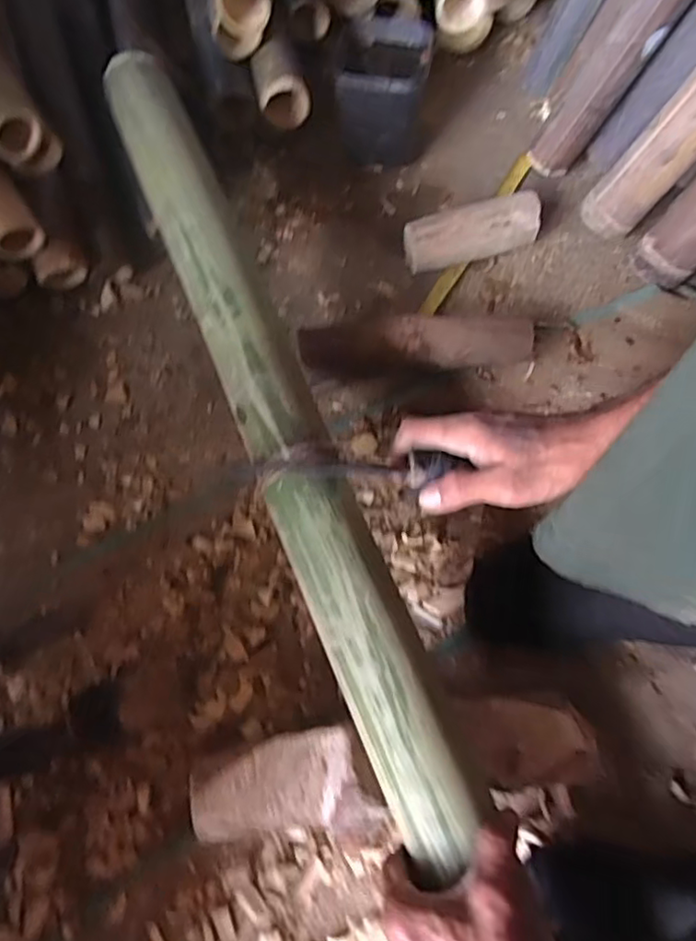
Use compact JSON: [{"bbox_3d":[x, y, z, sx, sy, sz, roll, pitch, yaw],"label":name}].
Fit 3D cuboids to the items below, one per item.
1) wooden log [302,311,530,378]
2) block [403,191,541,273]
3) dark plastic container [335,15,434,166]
[{"bbox_3d":[0.074,-0.137,0.690,0.251,0.062,0.051,-2,67,2],"label":"wooden log"},{"bbox_3d":[0.145,-0.278,0.748,0.155,0.061,0.055,-14,67,-3],"label":"block"},{"bbox_3d":[0.044,-0.466,0.794,0.106,0.131,0.119,10,68,7],"label":"dark plastic container"}]

